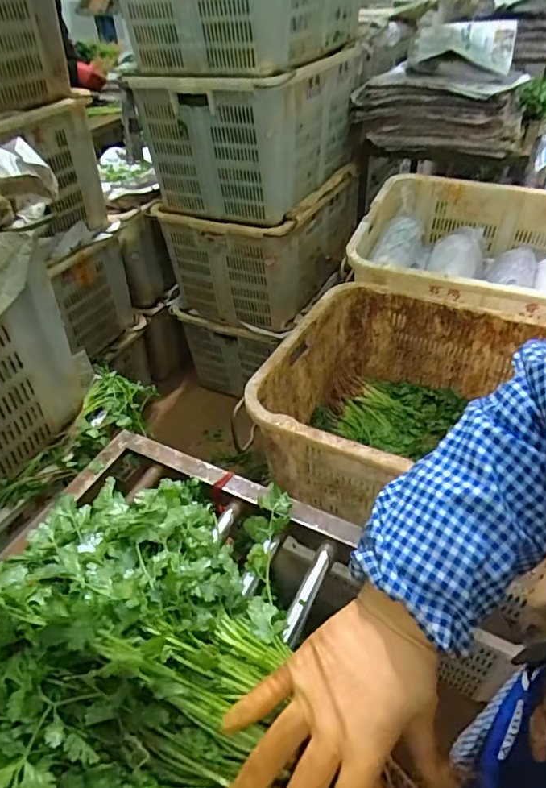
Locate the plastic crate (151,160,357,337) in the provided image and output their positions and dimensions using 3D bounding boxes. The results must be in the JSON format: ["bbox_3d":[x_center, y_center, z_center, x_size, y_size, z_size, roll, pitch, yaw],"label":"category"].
[{"bbox_3d":[-0.018,-0.536,1.753,0.429,0.356,0.596,20,47,25],"label":"plastic crate"}]

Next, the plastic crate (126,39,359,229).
[{"bbox_3d":[-0.050,-0.816,1.547,0.428,0.347,0.600,16,45,21],"label":"plastic crate"}]

